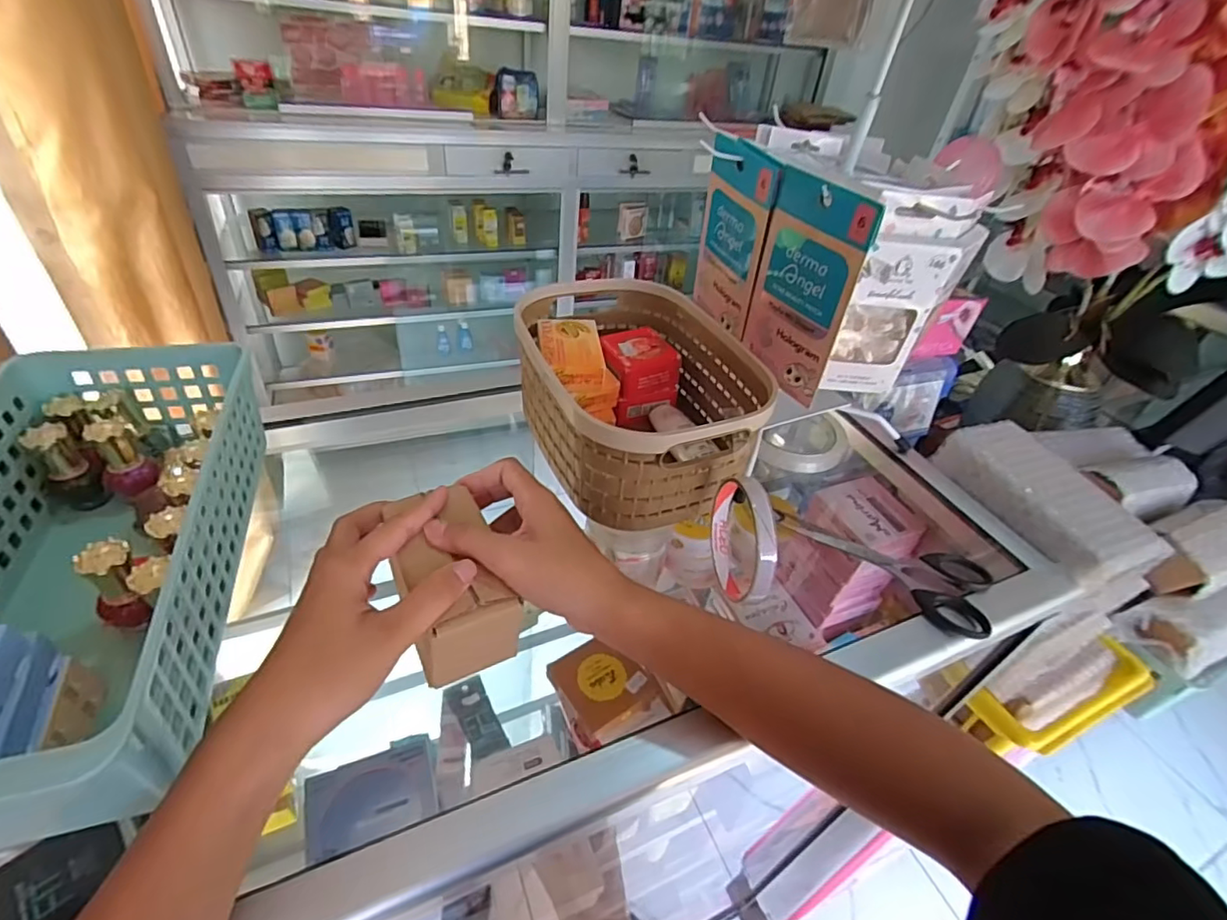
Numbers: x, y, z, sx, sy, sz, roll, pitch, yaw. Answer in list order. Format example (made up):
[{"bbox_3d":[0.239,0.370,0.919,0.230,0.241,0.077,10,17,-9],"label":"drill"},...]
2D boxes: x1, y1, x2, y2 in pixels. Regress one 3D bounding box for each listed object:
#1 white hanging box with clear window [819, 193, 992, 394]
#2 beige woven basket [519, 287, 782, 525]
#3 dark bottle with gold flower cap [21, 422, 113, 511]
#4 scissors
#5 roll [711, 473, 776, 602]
[{"bbox_3d":[0.200,-0.111,0.406,0.065,0.141,0.026,14,40,8],"label":"white hanging box with clear window"},{"bbox_3d":[0.017,-0.053,0.469,0.154,0.090,0.216,-13,44,-23],"label":"beige woven basket"},{"bbox_3d":[-0.361,0.006,0.377,0.026,0.062,0.027,30,44,25],"label":"dark bottle with gold flower cap"},{"bbox_3d":[0.204,0.070,0.434,0.155,0.015,0.066,30,44,25],"label":"scissors"},{"bbox_3d":[0.082,0.050,0.372,0.011,0.088,0.088,-1,40,-10],"label":"roll"}]

